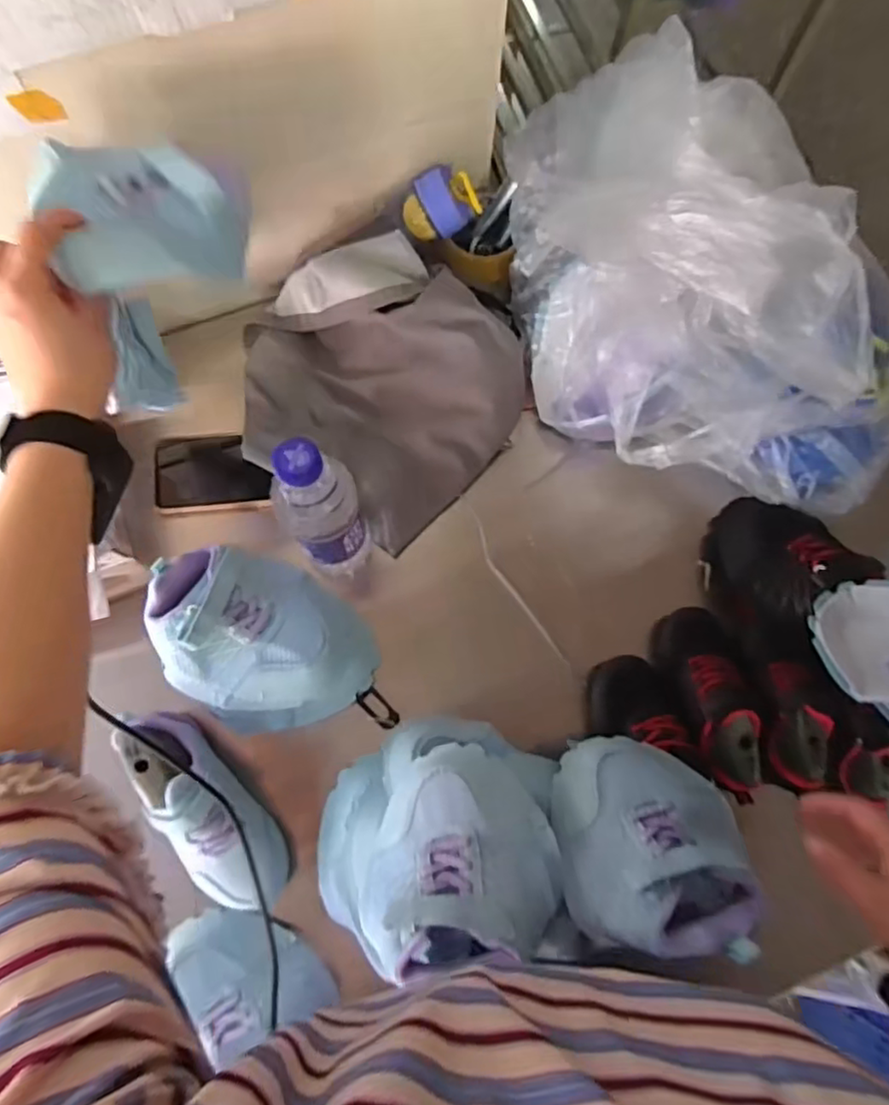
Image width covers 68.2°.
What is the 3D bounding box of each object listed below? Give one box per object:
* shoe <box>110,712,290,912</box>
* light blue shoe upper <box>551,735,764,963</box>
[{"bbox_3d":[-0.202,0.212,0.540,0.074,0.069,0.193,-38,92,-10],"label":"shoe"},{"bbox_3d":[0.149,0.210,0.464,0.131,0.080,0.159,14,36,-6],"label":"light blue shoe upper"}]

